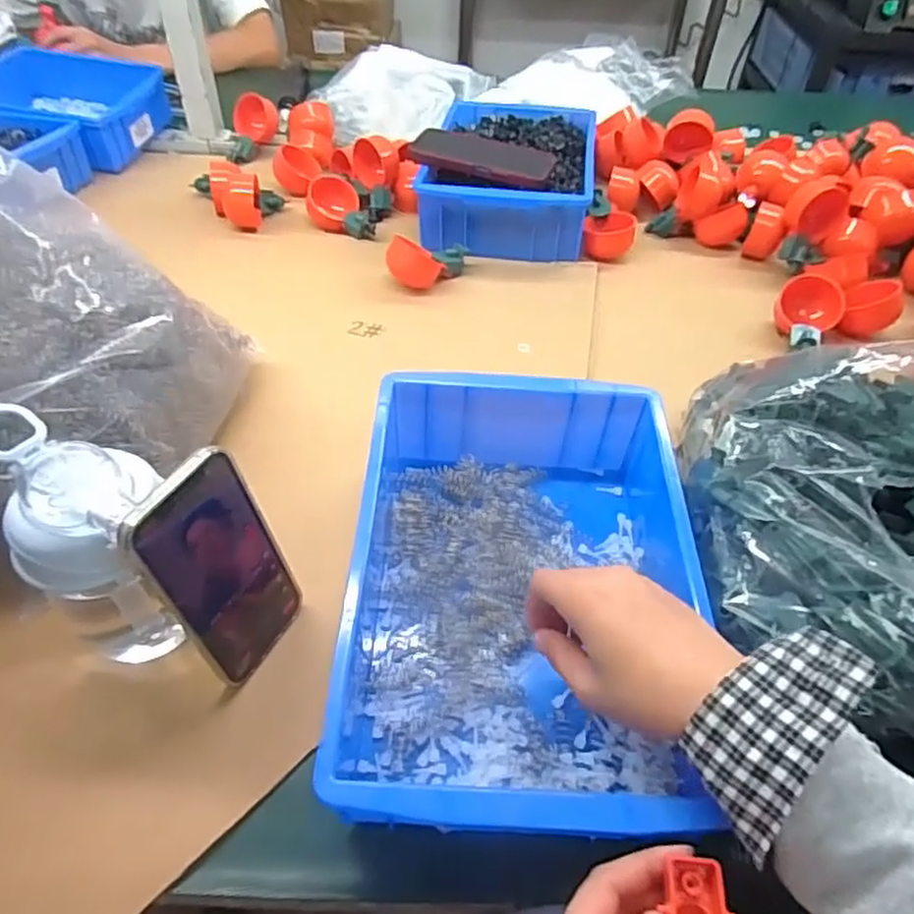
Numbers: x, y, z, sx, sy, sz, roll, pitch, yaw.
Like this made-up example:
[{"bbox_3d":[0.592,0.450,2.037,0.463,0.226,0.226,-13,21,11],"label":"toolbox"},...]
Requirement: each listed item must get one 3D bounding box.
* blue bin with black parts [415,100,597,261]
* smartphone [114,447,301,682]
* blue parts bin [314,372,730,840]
[{"bbox_3d":[0.073,-0.372,0.863,0.196,0.082,0.308,8,47,5],"label":"blue bin with black parts"},{"bbox_3d":[-0.134,0.067,0.385,0.009,0.147,0.072,13,47,25],"label":"smartphone"},{"bbox_3d":[0.039,0.086,0.425,0.199,0.102,0.290,4,47,1],"label":"blue parts bin"}]

